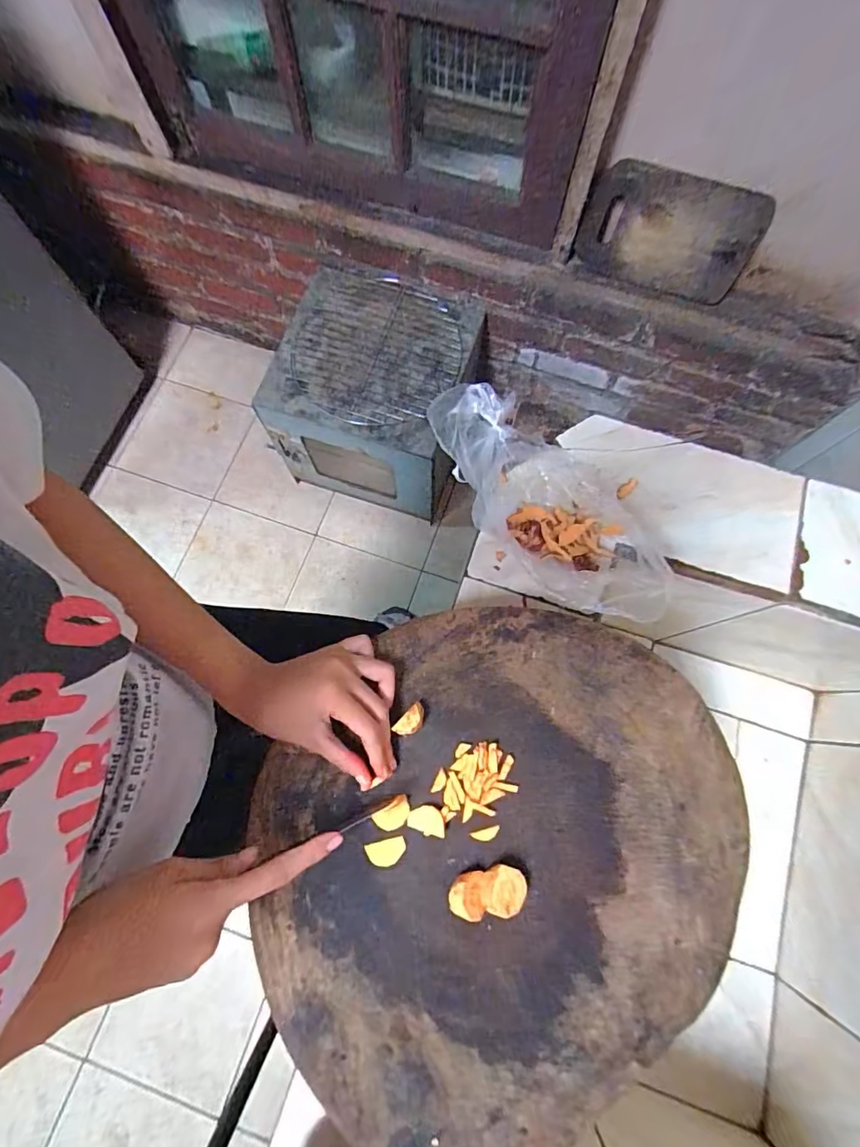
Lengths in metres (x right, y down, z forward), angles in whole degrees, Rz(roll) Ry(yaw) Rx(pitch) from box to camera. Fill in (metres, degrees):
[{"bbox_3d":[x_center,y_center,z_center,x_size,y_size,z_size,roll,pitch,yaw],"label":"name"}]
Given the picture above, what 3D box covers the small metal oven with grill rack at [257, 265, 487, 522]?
[{"bbox_3d":[-0.114,-0.411,1.195,0.405,0.344,0.378,14,75,3],"label":"small metal oven with grill rack"}]

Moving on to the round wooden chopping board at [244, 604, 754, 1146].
[{"bbox_3d":[0.052,0.197,0.362,0.362,0.027,0.314,-41,79,-10],"label":"round wooden chopping board"}]

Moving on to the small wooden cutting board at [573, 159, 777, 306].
[{"bbox_3d":[0.429,-0.605,0.892,0.303,0.175,0.019,15,53,-3],"label":"small wooden cutting board"}]

